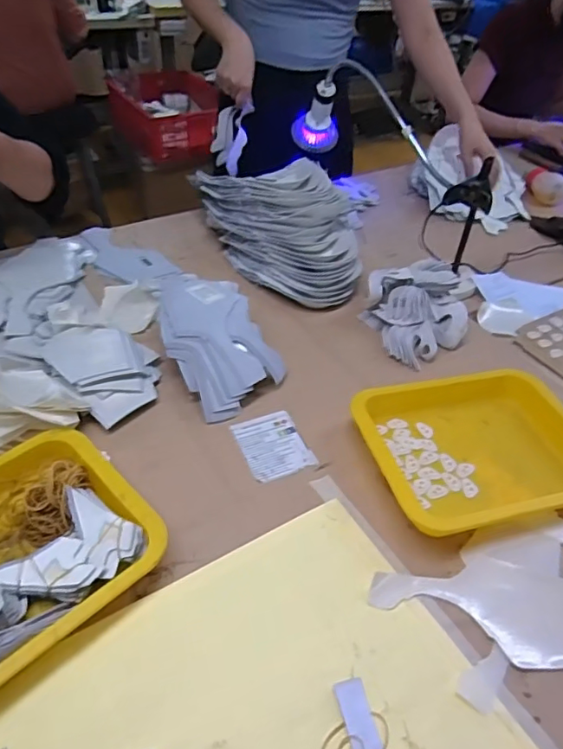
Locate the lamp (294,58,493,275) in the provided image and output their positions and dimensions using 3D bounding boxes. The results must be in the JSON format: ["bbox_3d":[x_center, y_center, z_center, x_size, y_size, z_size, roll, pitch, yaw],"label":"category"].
[{"bbox_3d":[0.187,-0.380,0.947,0.083,0.242,0.447,-25,51,-28],"label":"lamp"}]

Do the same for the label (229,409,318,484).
[{"bbox_3d":[-0.010,0.080,0.624,0.075,0.004,0.085,-16,47,-22],"label":"label"}]

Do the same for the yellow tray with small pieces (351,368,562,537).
[{"bbox_3d":[0.220,0.080,0.615,0.258,0.046,0.194,-7,44,-13],"label":"yellow tray with small pieces"}]

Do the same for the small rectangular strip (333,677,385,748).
[{"bbox_3d":[0.060,0.267,0.422,0.024,0.004,0.054,-8,45,-14],"label":"small rectangular strip"}]

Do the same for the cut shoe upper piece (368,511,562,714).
[{"bbox_3d":[0.204,0.208,0.497,0.215,0.018,0.136,-9,45,-15],"label":"cut shoe upper piece"}]

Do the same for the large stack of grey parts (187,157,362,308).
[{"bbox_3d":[0.009,-0.255,0.904,0.210,0.097,0.346,-17,48,-21],"label":"large stack of grey parts"}]

